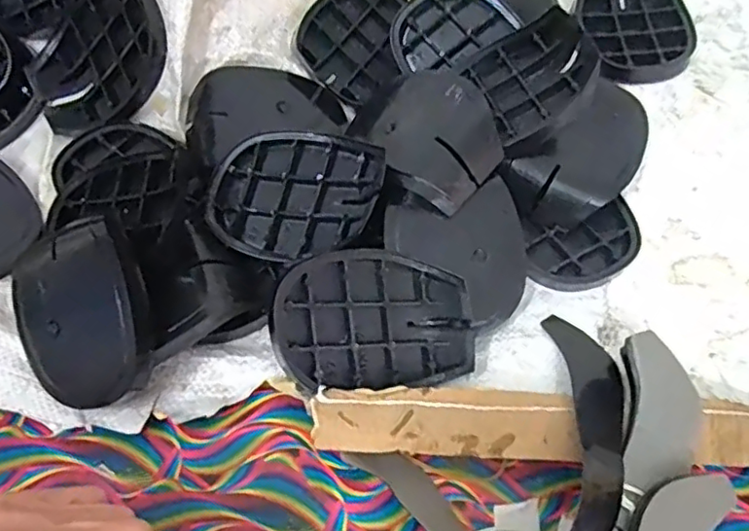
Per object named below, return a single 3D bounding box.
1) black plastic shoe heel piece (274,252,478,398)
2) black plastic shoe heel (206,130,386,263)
[{"bbox_3d":[-0.001,0.032,0.374,0.118,0.029,0.080,1,86,-21],"label":"black plastic shoe heel piece"},{"bbox_3d":[-0.052,-0.045,0.408,0.107,0.033,0.084,7,84,8],"label":"black plastic shoe heel"}]

